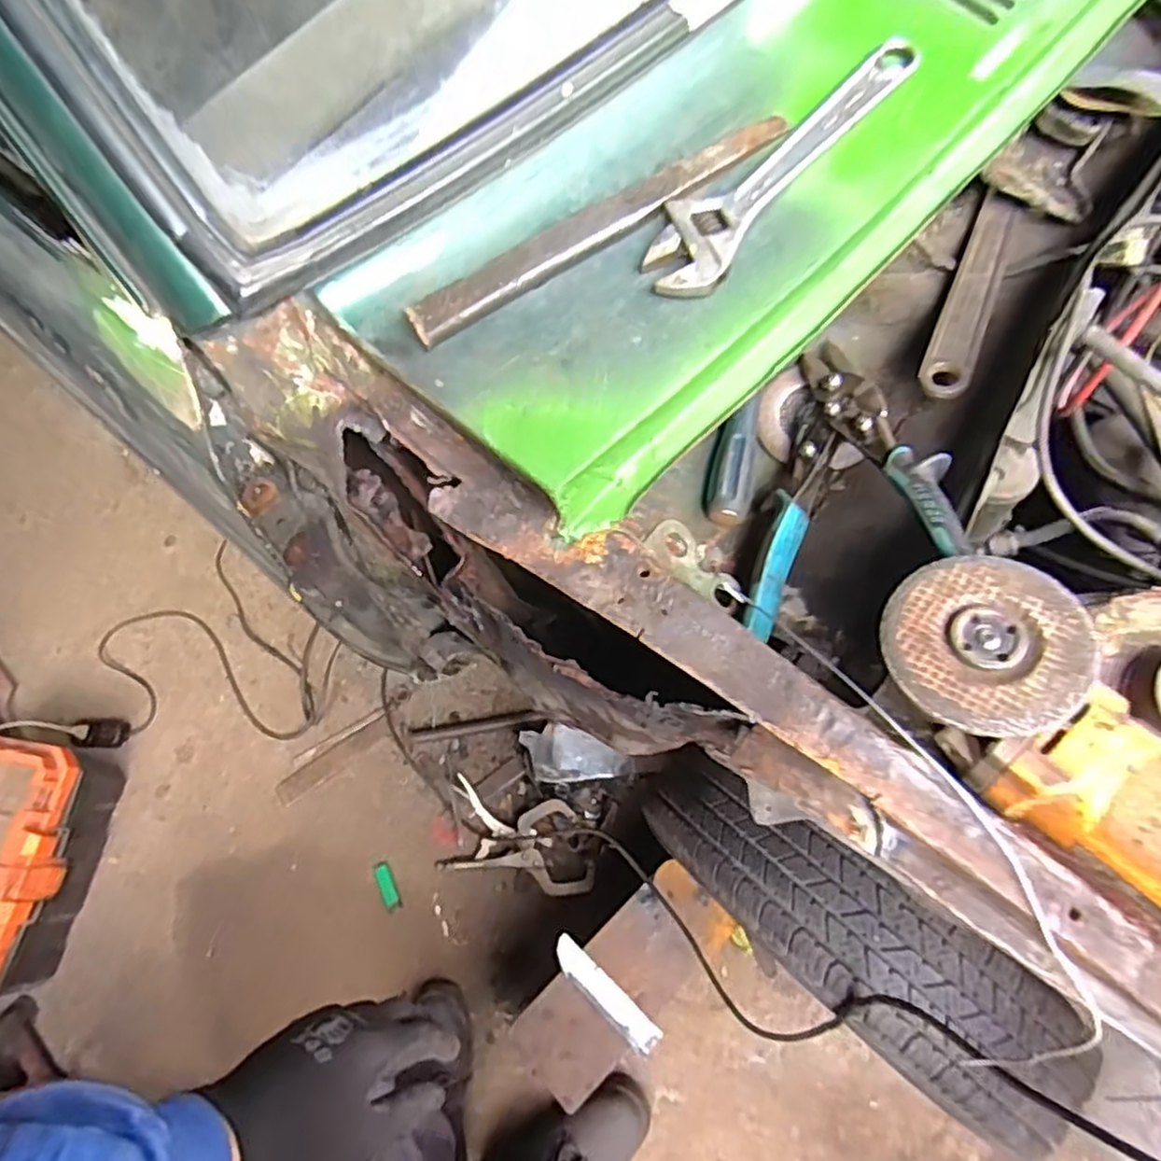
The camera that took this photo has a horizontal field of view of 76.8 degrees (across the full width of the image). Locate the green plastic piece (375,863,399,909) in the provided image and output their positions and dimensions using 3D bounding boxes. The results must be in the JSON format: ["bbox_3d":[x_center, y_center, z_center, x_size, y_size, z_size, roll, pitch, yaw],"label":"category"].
[{"bbox_3d":[-0.326,0.513,1.233,0.023,0.010,0.074,-29,71,-8],"label":"green plastic piece"}]

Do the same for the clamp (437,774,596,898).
[{"bbox_3d":[-0.099,0.432,1.221,0.256,0.062,0.147,11,70,7],"label":"clamp"}]

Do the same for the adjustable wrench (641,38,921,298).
[{"bbox_3d":[0.105,-0.222,0.386,0.044,0.018,0.197,39,76,15],"label":"adjustable wrench"}]

